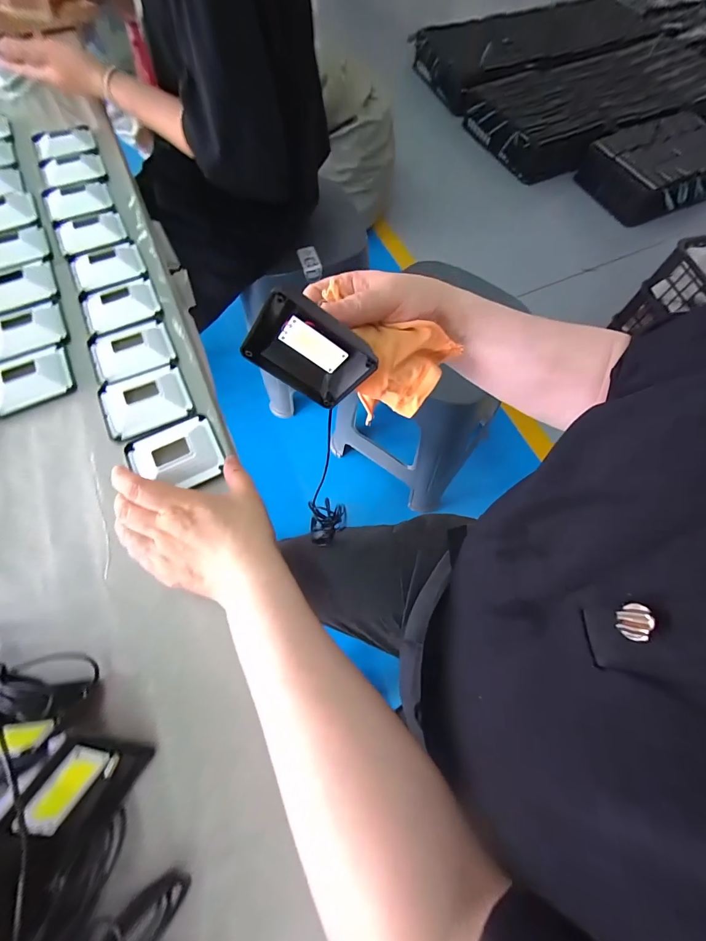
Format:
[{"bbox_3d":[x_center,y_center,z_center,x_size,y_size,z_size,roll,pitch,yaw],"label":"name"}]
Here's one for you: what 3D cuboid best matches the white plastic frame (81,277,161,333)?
[{"bbox_3d":[-0.255,-0.182,0.382,0.077,0.011,0.066,-26,71,-11],"label":"white plastic frame"}]

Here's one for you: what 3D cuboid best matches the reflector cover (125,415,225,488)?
[{"bbox_3d":[-0.162,-0.013,0.319,0.078,0.014,0.065,-25,71,-11],"label":"reflector cover"}]

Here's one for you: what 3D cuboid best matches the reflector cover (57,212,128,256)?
[{"bbox_3d":[-0.317,-0.288,0.424,0.075,0.010,0.057,-28,72,-12],"label":"reflector cover"}]

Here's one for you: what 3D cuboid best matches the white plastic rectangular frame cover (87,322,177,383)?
[{"bbox_3d":[-0.230,-0.127,0.362,0.077,0.009,0.065,-23,71,-10],"label":"white plastic rectangular frame cover"}]

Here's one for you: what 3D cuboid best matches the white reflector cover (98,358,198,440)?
[{"bbox_3d":[-0.203,-0.071,0.339,0.079,0.010,0.071,-25,71,-11],"label":"white reflector cover"}]

